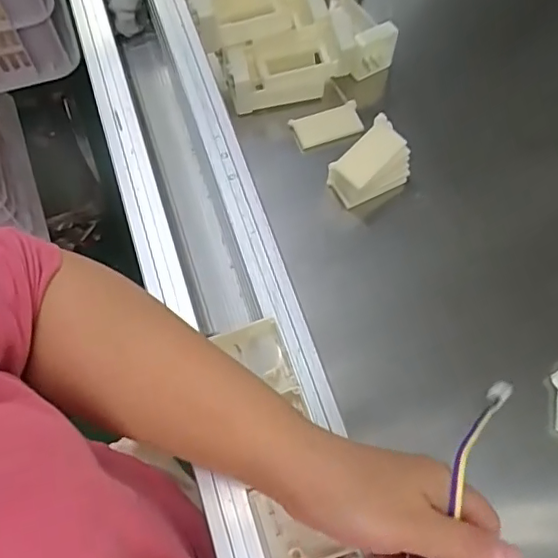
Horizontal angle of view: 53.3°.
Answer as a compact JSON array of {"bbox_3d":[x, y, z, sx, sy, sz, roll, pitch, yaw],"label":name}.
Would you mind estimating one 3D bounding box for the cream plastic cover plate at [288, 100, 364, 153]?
[{"bbox_3d":[0.052,-0.167,0.610,0.075,0.016,0.038,-18,68,-7],"label":"cream plastic cover plate"}]

